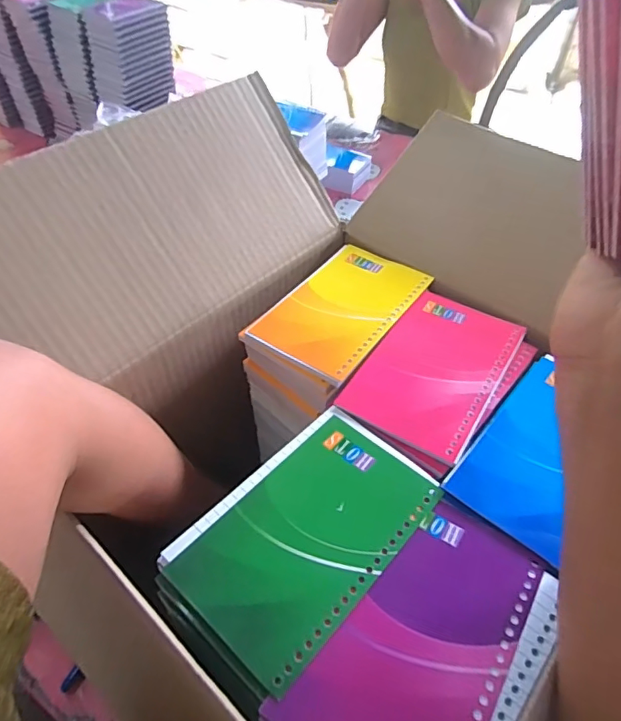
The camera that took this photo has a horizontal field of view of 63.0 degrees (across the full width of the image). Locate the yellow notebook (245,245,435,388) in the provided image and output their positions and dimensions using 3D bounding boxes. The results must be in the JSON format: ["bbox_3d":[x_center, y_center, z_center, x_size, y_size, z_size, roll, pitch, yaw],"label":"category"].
[{"bbox_3d":[0.026,-0.041,0.379,0.080,0.007,0.132,30,55,23],"label":"yellow notebook"}]

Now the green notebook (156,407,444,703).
[{"bbox_3d":[-0.002,0.085,0.262,0.085,0.004,0.136,34,56,26],"label":"green notebook"}]

